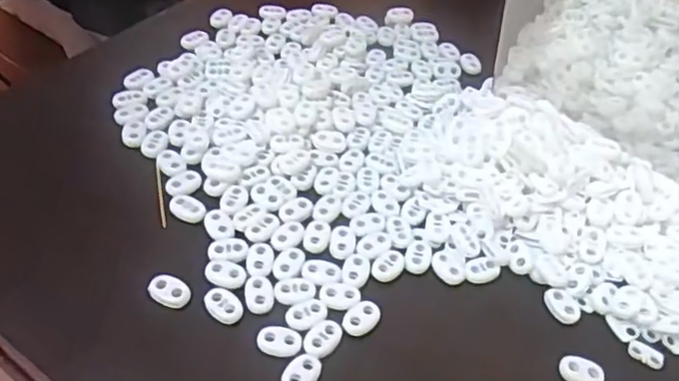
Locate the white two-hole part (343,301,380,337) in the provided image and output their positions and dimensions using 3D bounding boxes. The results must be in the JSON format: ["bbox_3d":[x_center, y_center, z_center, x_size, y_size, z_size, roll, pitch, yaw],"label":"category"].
[{"bbox_3d":[0.012,0.068,0.342,0.014,0.004,0.024,39,55,25],"label":"white two-hole part"}]

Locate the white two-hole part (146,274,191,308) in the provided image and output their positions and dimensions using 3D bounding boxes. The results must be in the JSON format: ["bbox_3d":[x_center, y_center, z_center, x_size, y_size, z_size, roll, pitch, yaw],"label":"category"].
[{"bbox_3d":[-0.089,0.053,0.340,0.021,0.006,0.016,21,49,12],"label":"white two-hole part"}]

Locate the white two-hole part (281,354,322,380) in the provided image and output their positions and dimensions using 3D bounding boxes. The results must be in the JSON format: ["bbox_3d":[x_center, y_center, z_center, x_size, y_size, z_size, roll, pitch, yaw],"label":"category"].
[{"bbox_3d":[-0.019,0.091,0.316,0.015,0.004,0.022,28,51,18],"label":"white two-hole part"}]

